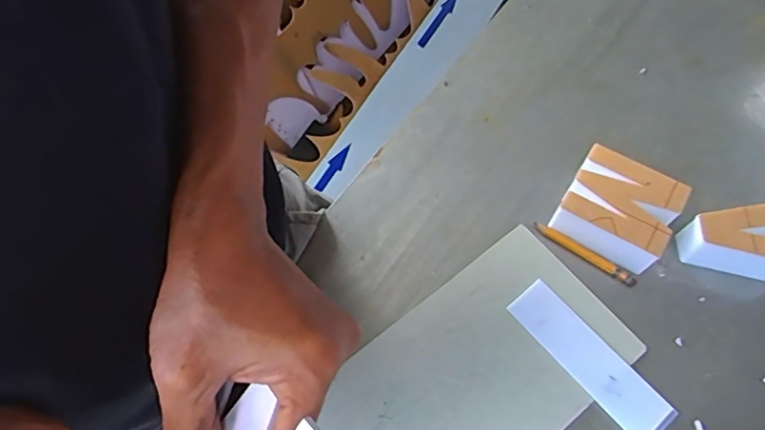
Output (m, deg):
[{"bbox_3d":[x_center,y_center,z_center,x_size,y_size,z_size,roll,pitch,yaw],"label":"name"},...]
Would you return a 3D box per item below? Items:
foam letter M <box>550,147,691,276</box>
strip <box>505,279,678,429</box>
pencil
[{"bbox_3d":[0.194,-0.004,0.458,0.082,0.045,0.070,30,68,14],"label":"foam letter M"},{"bbox_3d":[0.158,0.111,0.423,0.039,0.004,0.136,-38,69,-16],"label":"strip"},{"bbox_3d":[0.170,0.033,0.464,0.091,0.006,0.009,32,69,15],"label":"pencil"}]

